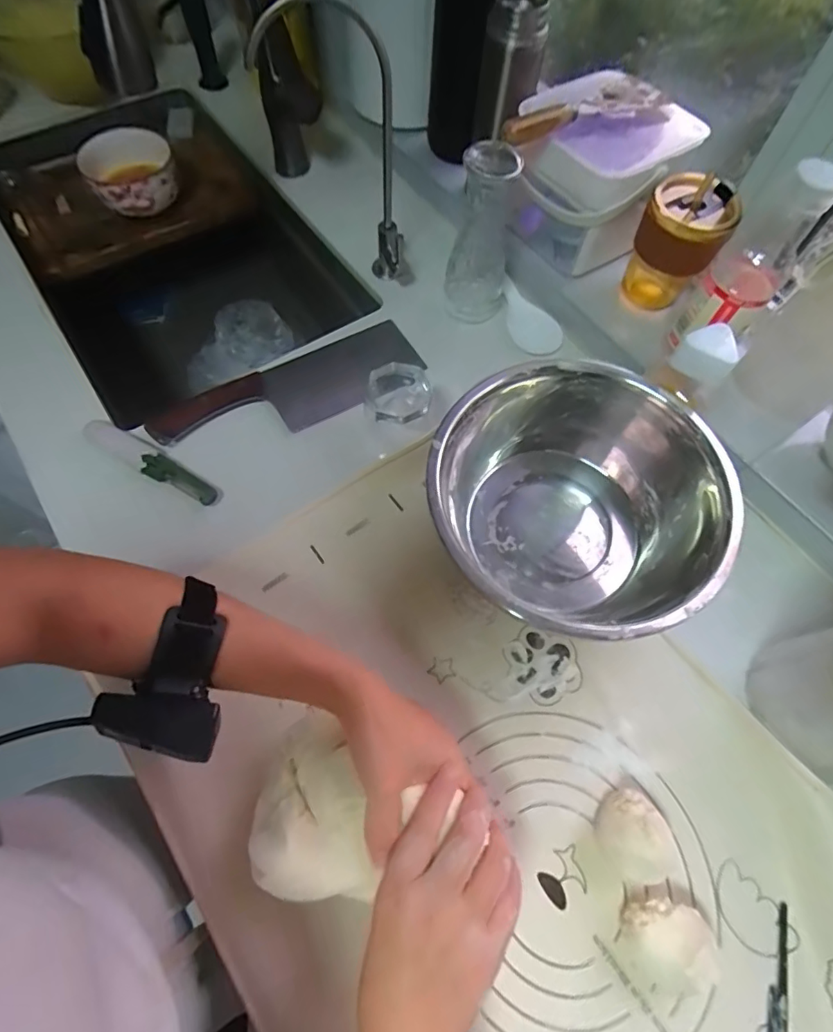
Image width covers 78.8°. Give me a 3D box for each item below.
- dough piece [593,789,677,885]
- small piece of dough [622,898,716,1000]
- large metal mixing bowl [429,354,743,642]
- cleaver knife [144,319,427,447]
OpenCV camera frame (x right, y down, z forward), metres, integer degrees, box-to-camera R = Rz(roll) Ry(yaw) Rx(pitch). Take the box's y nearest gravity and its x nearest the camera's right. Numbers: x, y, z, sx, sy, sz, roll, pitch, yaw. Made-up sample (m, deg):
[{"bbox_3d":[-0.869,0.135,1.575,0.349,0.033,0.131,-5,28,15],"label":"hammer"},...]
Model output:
[{"bbox_3d":[0.165,0.243,0.383,0.052,0.044,0.053,0,66,0],"label":"dough piece"},{"bbox_3d":[0.173,0.301,0.355,0.054,0.047,0.055,1,64,-1],"label":"small piece of dough"},{"bbox_3d":[0.137,-0.006,0.464,0.243,0.102,0.245,1,64,-1],"label":"large metal mixing bowl"},{"bbox_3d":[-0.133,-0.140,0.566,0.303,0.028,0.089,-31,69,-13],"label":"cleaver knife"}]

